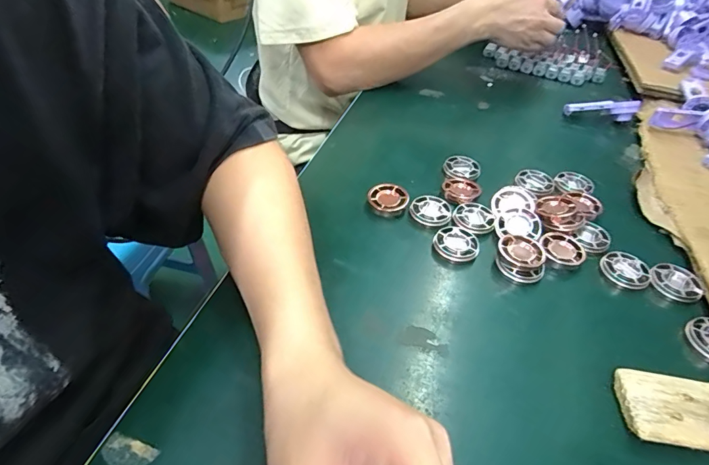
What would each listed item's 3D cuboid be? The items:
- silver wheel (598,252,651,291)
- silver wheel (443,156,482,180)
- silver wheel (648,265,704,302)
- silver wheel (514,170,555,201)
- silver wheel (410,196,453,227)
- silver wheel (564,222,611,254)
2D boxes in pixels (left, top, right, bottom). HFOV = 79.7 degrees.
[{"bbox_3d":[0.236,0.033,0.370,0.037,0.007,0.038,4,43,-4],"label":"silver wheel"},{"bbox_3d":[0.119,-0.071,0.468,0.038,0.008,0.038,4,43,-4],"label":"silver wheel"},{"bbox_3d":[0.273,0.042,0.362,0.038,0.010,0.033,16,44,9],"label":"silver wheel"},{"bbox_3d":[0.192,-0.054,0.458,0.040,0.007,0.038,4,43,-4],"label":"silver wheel"},{"bbox_3d":[0.074,-0.021,0.410,0.038,0.008,0.034,29,47,21],"label":"silver wheel"},{"bbox_3d":[0.219,0.004,0.391,0.035,0.004,0.030,-27,53,-27],"label":"silver wheel"}]

